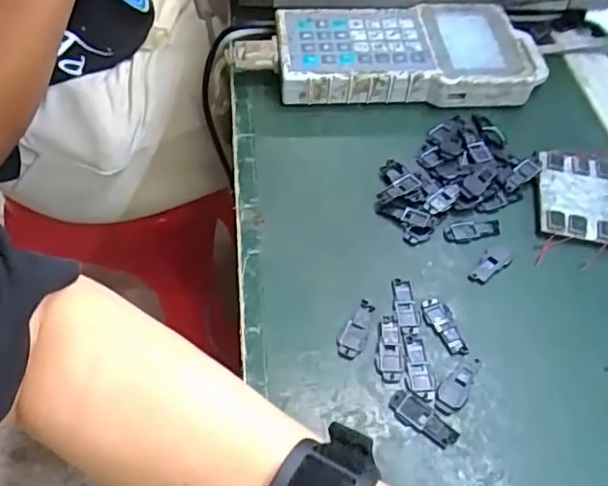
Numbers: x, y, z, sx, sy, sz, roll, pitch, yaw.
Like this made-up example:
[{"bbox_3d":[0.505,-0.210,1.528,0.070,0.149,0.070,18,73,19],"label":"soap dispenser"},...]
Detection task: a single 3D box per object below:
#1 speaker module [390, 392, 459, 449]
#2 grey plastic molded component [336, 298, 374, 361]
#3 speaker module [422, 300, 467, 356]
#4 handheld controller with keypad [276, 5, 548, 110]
[{"bbox_3d":[0.067,0.097,0.338,0.040,0.004,0.017,32,58,20],"label":"speaker module"},{"bbox_3d":[0.032,0.053,0.369,0.015,0.004,0.040,26,56,16],"label":"grey plastic molded component"},{"bbox_3d":[0.086,0.051,0.373,0.014,0.004,0.040,-18,56,-16],"label":"speaker module"},{"bbox_3d":[0.090,-0.161,0.515,0.223,0.031,0.099,-1,53,-4],"label":"handheld controller with keypad"}]

